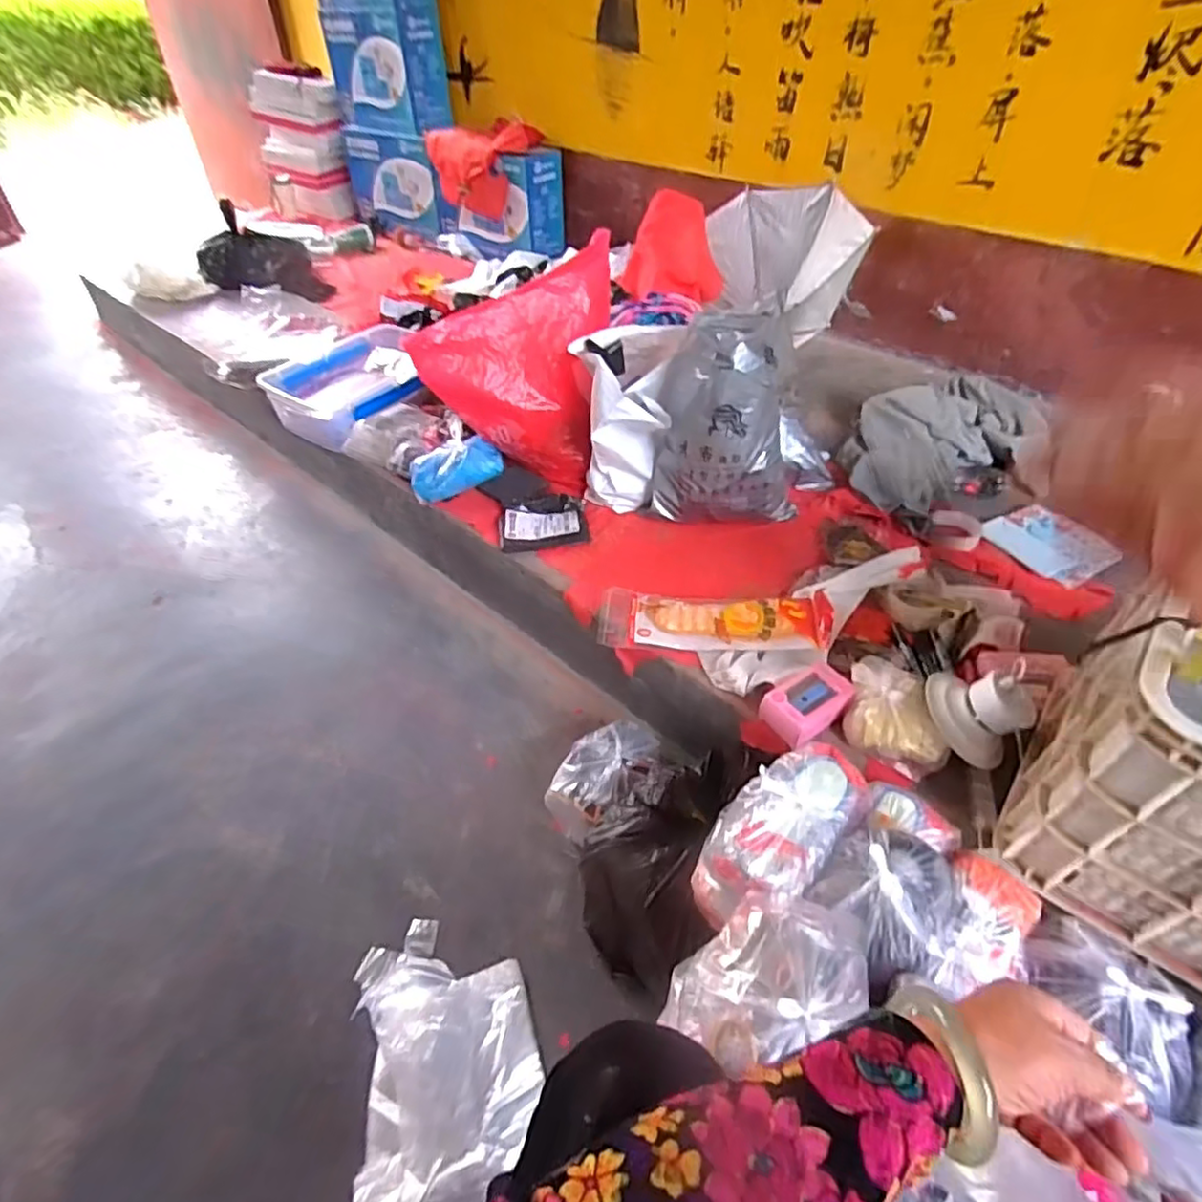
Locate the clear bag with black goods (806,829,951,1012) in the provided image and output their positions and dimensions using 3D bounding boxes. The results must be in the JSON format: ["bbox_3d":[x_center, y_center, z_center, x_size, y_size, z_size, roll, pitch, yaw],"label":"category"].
[{"bbox_3d":[0.282,0.283,0.632,0.134,0.061,0.110,-26,49,-24],"label":"clear bag with black goods"}]

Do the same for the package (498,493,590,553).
[{"bbox_3d":[-0.101,-0.137,1.149,0.152,0.033,0.109,-9,44,-8],"label":"package"}]

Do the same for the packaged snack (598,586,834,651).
[{"bbox_3d":[0.164,0.024,0.969,0.330,0.038,0.107,4,44,5],"label":"packaged snack"}]

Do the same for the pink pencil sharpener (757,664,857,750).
[{"bbox_3d":[0.268,0.130,0.844,0.119,0.033,0.069,-28,50,-25],"label":"pink pencil sharpener"}]

